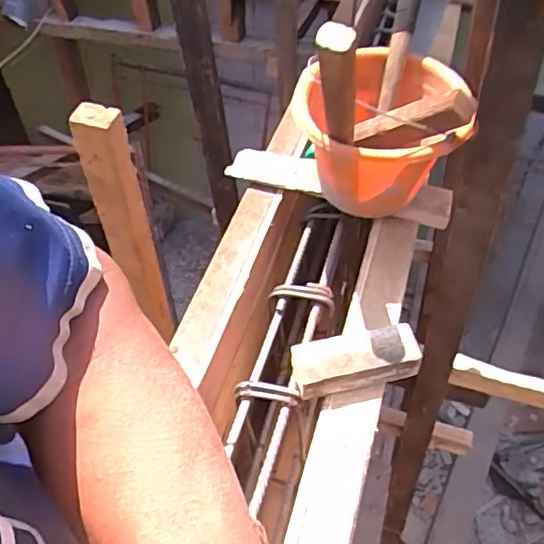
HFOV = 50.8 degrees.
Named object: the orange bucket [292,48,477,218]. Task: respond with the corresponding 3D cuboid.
[{"bbox_3d":[0.161,-0.194,0.843,0.237,0.197,0.237,-1,49,1],"label":"orange bucket"}]

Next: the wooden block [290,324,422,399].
[{"bbox_3d":[0.101,0.104,0.699,0.152,0.036,0.066,-11,50,-8],"label":"wooden block"}]

